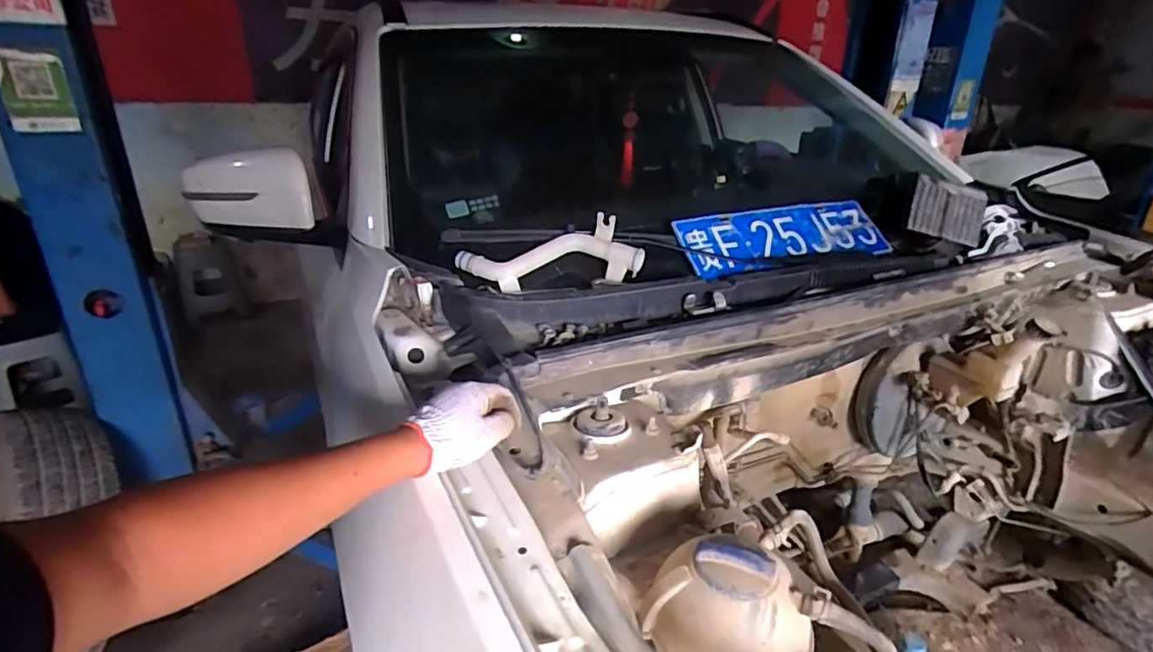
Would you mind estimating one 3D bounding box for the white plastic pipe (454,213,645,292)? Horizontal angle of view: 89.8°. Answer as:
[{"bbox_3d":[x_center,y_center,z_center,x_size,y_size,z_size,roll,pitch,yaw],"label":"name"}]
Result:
[{"bbox_3d":[-0.045,-0.112,0.924,0.296,0.094,0.068,-1,23,-5],"label":"white plastic pipe"}]

